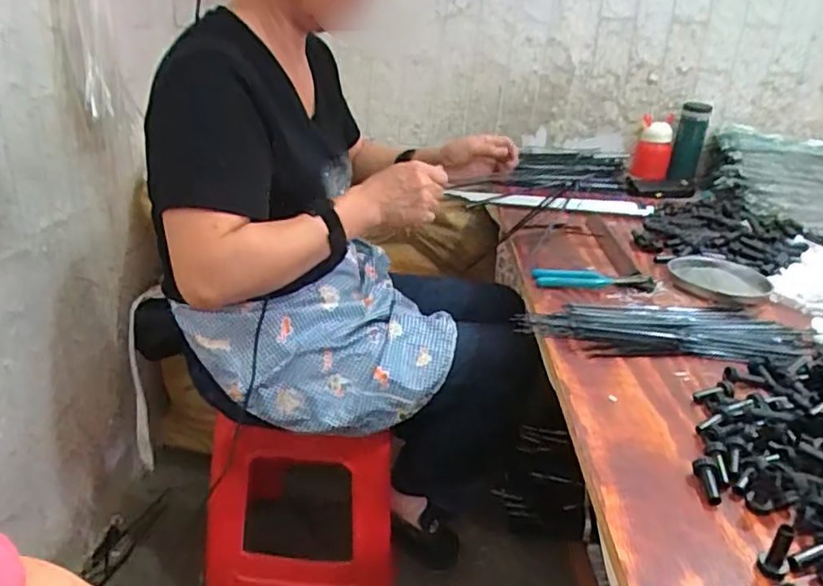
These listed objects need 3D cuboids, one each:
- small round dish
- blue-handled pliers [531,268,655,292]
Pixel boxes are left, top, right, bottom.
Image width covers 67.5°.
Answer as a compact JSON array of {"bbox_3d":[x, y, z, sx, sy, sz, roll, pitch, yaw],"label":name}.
[{"bbox_3d":[0.446,-0.018,0.884,0.110,0.023,0.142,-12,29,-30],"label":"small round dish"},{"bbox_3d":[0.250,-0.018,0.838,0.162,0.024,0.029,2,25,-4],"label":"blue-handled pliers"}]

